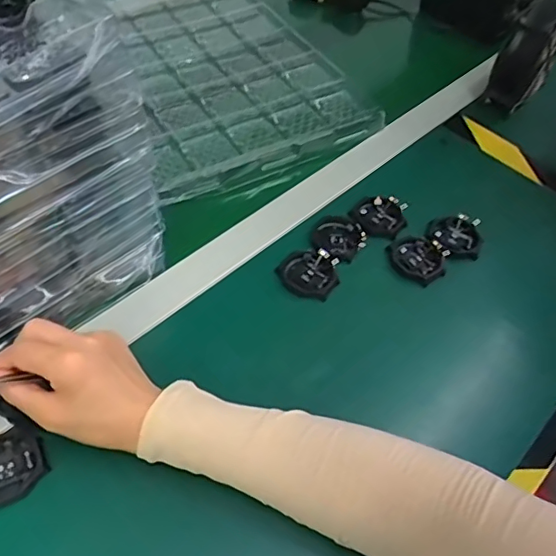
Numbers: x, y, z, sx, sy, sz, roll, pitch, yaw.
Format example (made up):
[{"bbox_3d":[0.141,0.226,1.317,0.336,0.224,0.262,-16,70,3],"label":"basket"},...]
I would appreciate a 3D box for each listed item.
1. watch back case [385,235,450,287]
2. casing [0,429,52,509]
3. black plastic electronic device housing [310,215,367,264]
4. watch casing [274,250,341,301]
[{"bbox_3d":[0.134,-0.019,0.537,0.050,0.011,0.053,-36,62,-29],"label":"watch back case"},{"bbox_3d":[-0.187,0.129,0.384,0.051,0.012,0.049,2,51,-3],"label":"casing"},{"bbox_3d":[0.060,-0.041,0.549,0.051,0.010,0.056,2,51,-3],"label":"black plastic electronic device housing"},{"bbox_3d":[0.029,-0.004,0.521,0.052,0.018,0.048,2,51,-3],"label":"watch casing"}]

